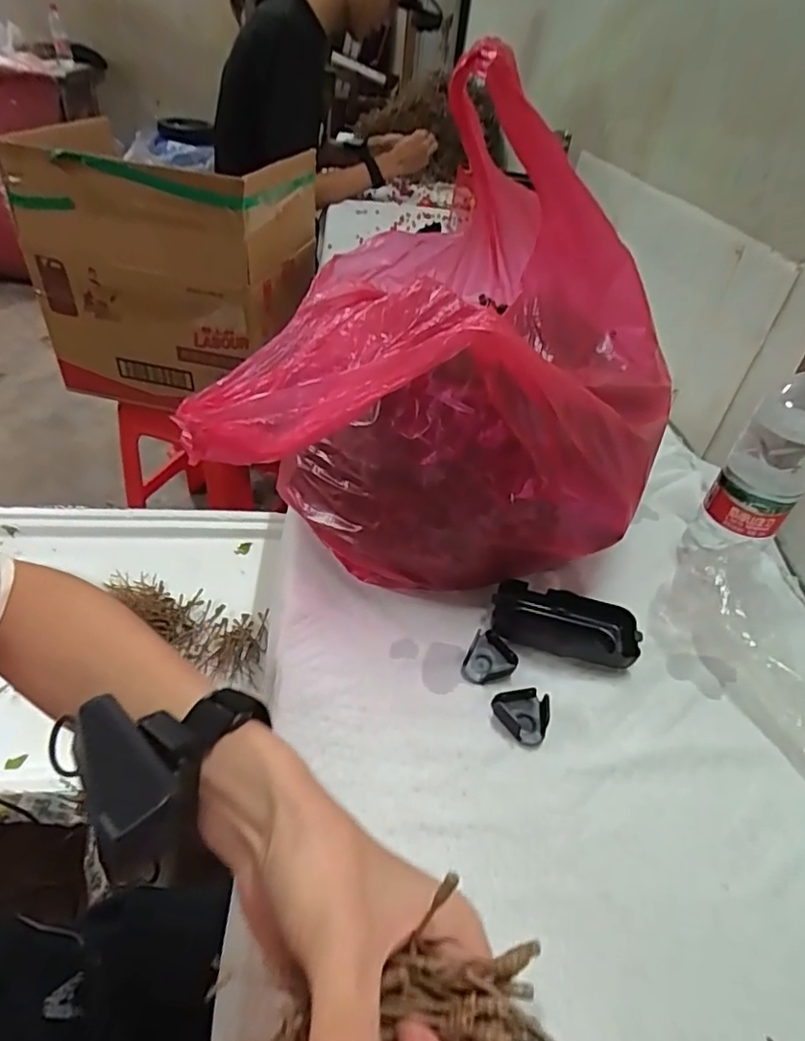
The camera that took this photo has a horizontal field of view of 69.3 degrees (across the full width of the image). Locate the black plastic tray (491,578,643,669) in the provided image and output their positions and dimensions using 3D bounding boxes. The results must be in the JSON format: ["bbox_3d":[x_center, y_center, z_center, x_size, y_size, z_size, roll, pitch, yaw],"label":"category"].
[{"bbox_3d":[0.125,0.082,0.456,0.107,0.023,0.050,15,41,8],"label":"black plastic tray"}]

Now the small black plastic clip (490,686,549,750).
[{"bbox_3d":[0.081,0.131,0.400,0.039,0.013,0.037,24,43,18],"label":"small black plastic clip"}]

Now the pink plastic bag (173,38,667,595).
[{"bbox_3d":[0.027,-0.129,0.451,0.368,0.324,0.284,-10,44,-20],"label":"pink plastic bag"}]

